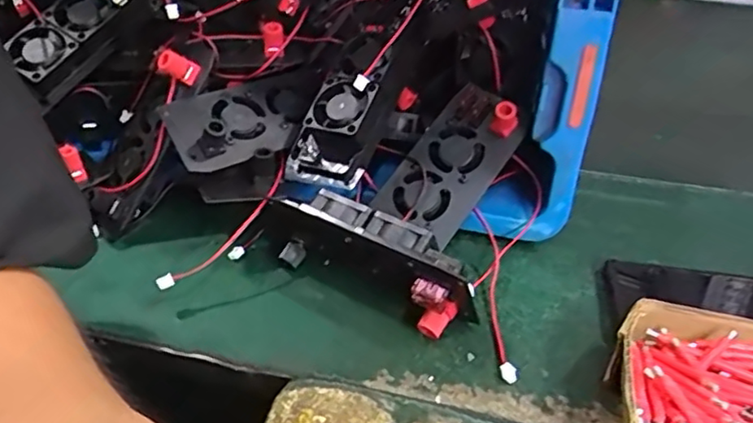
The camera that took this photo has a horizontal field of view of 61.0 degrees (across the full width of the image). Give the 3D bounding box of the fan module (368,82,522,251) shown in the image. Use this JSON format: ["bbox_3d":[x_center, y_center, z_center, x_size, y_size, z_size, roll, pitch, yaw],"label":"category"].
[{"bbox_3d":[0.051,-0.032,0.430,0.056,0.019,0.106,36,78,9],"label":"fan module"}]

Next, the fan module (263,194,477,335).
[{"bbox_3d":[-0.002,0.029,0.373,0.128,0.056,0.024,23,39,32],"label":"fan module"}]

